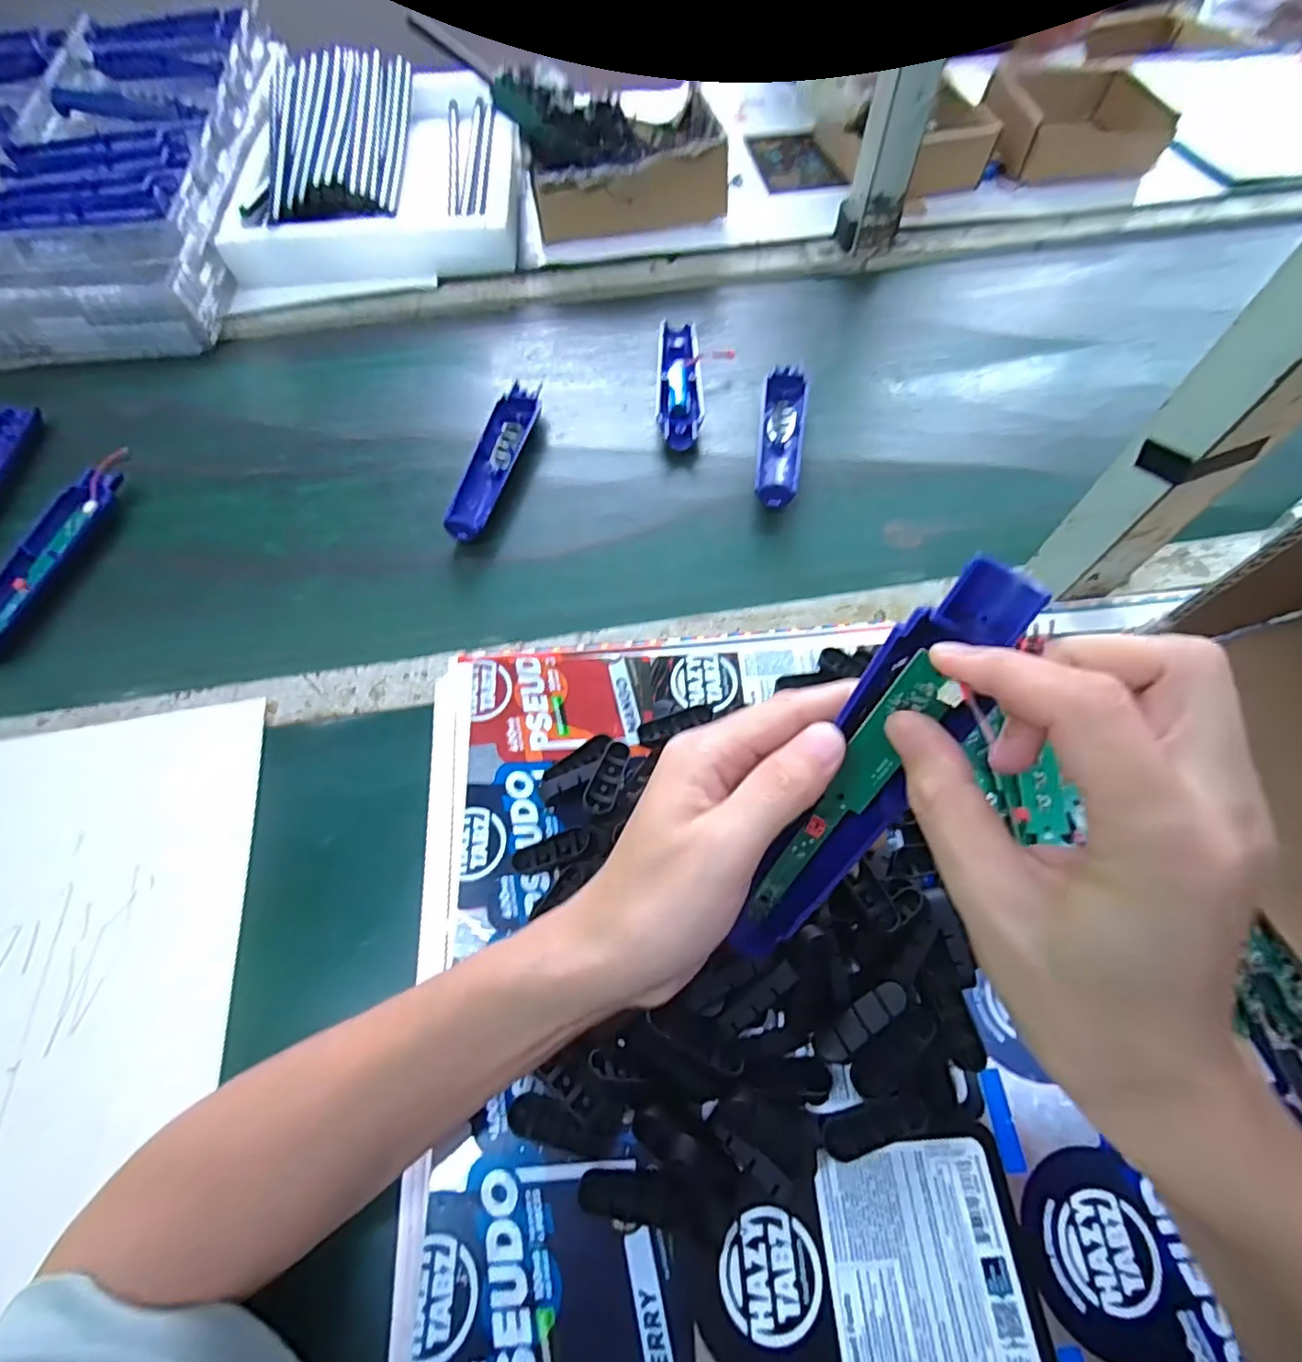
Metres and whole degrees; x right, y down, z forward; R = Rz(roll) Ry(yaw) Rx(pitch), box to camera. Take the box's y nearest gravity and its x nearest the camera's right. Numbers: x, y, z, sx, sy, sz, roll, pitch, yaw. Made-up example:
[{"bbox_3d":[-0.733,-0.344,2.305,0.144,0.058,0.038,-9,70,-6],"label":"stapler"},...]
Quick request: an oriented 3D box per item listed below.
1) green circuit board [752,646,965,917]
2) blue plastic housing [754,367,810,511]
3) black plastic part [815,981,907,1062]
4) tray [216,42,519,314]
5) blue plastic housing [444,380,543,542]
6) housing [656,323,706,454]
[{"bbox_3d":[0.071,0.048,0.230,0.018,0.132,0.008,34,33,18],"label":"green circuit board"},{"bbox_3d":[0.110,-0.205,0.508,0.038,0.021,0.157,7,62,5],"label":"blue plastic housing"},{"bbox_3d":[0.098,0.161,0.284,0.050,0.008,0.013,-43,66,8],"label":"black plastic part"},{"bbox_3d":[-0.317,-0.578,0.682,0.288,0.087,0.388,-12,62,-5],"label":"tray"},{"bbox_3d":[-0.130,-0.182,0.500,0.036,0.022,0.164,11,62,7],"label":"blue plastic housing"},{"bbox_3d":[0.025,-0.267,0.545,0.041,0.021,0.161,-1,62,1],"label":"housing"}]

